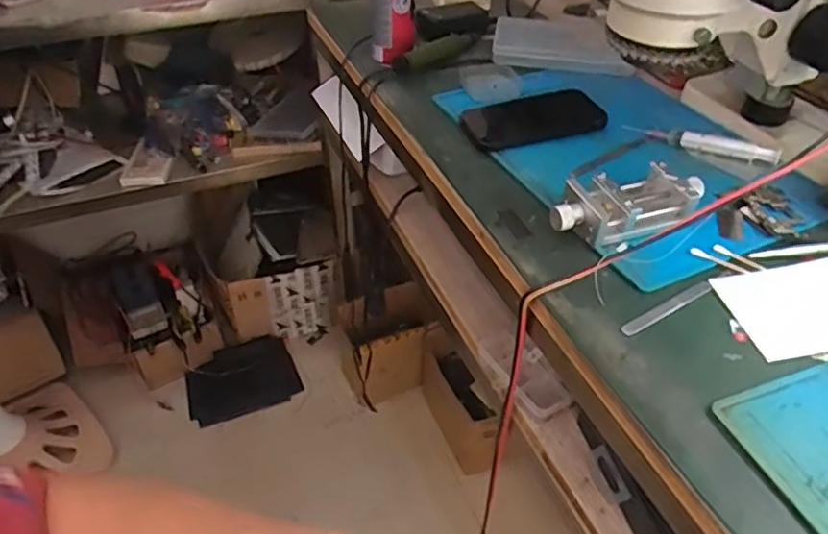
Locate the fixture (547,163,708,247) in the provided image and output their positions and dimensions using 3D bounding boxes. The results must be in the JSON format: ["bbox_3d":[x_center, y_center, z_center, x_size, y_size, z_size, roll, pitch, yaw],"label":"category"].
[{"bbox_3d":[0.180,-0.052,0.529,0.132,0.034,0.063,-6,42,-7],"label":"fixture"}]

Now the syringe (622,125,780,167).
[{"bbox_3d":[0.286,-0.124,0.623,0.145,0.019,0.019,22,46,22],"label":"syringe"}]

